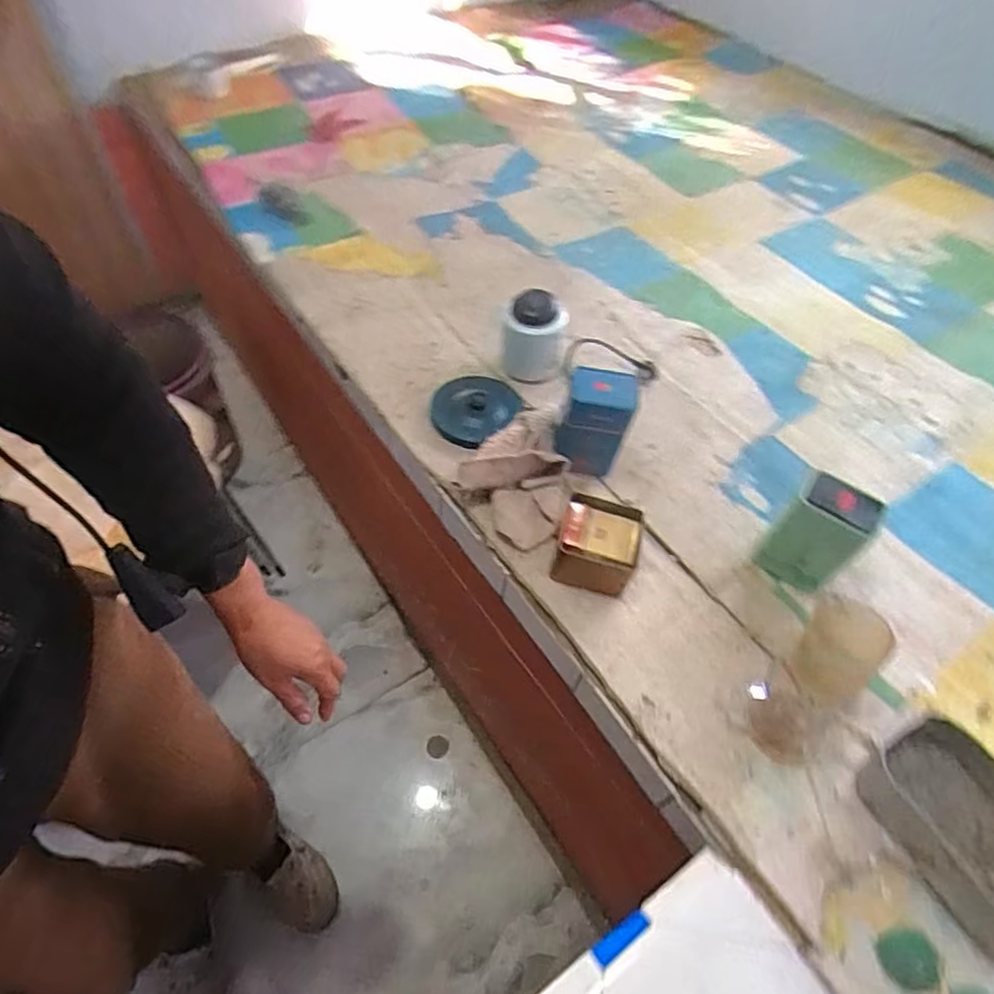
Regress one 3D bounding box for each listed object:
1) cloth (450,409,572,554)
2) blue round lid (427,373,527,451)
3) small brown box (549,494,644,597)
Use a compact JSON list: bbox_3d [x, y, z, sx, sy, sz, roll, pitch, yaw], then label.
[{"bbox_3d":[0.026,-0.041,0.827,0.144,0.055,0.215,15,54,10],"label":"cloth"},{"bbox_3d":[-0.028,-0.134,0.907,0.127,0.031,0.141,35,60,20],"label":"blue round lid"},{"bbox_3d":[0.122,0.061,0.768,0.103,0.062,0.103,15,55,7],"label":"small brown box"}]

